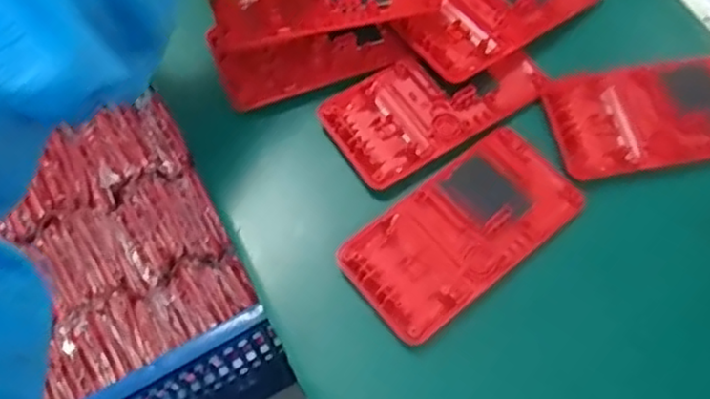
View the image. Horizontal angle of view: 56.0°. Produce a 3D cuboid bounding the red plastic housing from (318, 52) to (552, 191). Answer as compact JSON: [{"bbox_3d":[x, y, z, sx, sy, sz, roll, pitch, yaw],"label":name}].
[{"bbox_3d":[0.045,-0.057,0.368,0.122,0.010,0.060,-30,68,-13],"label":"red plastic housing"}]

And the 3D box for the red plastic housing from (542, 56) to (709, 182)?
[{"bbox_3d":[0.167,-0.047,0.357,0.121,0.008,0.062,-7,65,-3],"label":"red plastic housing"}]

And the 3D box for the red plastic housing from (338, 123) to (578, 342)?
[{"bbox_3d":[0.055,0.013,0.336,0.122,0.007,0.063,-37,70,-15],"label":"red plastic housing"}]

